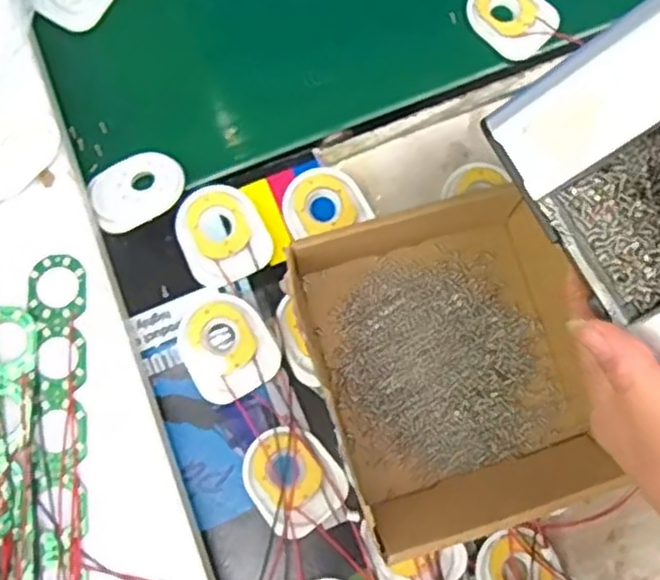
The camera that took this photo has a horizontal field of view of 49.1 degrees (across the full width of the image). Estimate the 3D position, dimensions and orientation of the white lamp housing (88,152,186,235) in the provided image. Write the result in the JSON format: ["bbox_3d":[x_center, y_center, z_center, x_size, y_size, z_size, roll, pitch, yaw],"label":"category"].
[{"bbox_3d":[-0.116,-0.061,0.434,0.056,0.012,0.047,-28,78,-7],"label":"white lamp housing"}]

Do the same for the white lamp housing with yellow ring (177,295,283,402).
[{"bbox_3d":[-0.059,0.030,0.406,0.049,0.008,0.060,-30,80,-8],"label":"white lamp housing with yellow ring"}]

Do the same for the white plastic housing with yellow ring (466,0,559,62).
[{"bbox_3d":[0.119,-0.181,0.475,0.058,0.008,0.047,43,80,7],"label":"white plastic housing with yellow ring"}]

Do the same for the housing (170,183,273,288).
[{"bbox_3d":[-0.063,-0.033,0.423,0.050,0.009,0.056,-27,80,-7],"label":"housing"}]

